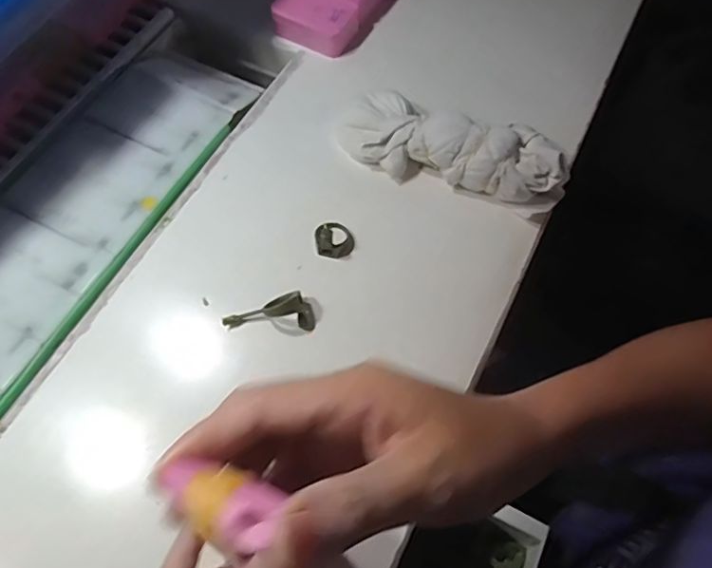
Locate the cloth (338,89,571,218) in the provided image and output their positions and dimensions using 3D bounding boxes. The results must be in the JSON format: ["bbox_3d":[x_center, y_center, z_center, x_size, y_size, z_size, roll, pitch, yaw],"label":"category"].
[{"bbox_3d":[0.075,-0.108,0.421,0.178,0.043,0.067,20,66,11],"label":"cloth"}]

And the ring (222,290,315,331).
[{"bbox_3d":[-0.060,0.017,0.375,0.061,0.023,0.023,1,64,2],"label":"ring"}]

